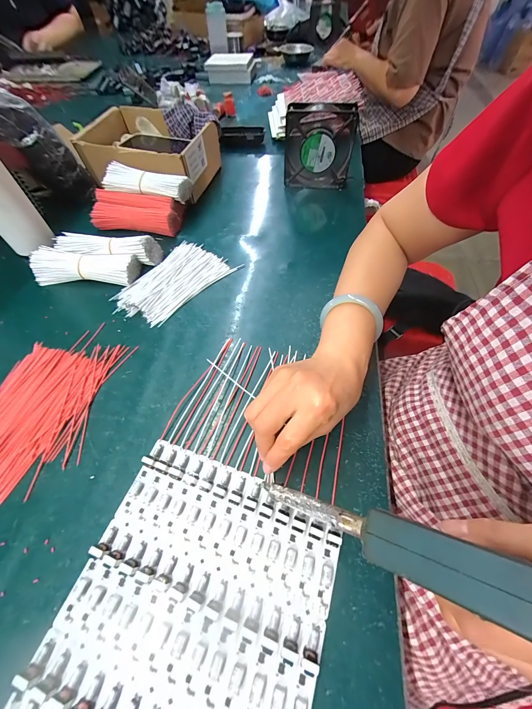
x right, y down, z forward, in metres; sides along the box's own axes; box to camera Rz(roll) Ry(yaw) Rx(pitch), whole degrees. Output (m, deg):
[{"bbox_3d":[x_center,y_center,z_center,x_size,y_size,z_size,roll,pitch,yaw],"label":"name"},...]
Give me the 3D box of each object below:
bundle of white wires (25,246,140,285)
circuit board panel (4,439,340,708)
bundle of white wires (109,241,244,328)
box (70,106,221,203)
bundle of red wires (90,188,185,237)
[{"bbox_3d":[-0.269,-0.132,0.406,0.151,0.029,0.044,2,57,3],"label":"bundle of white wires"},{"bbox_3d":[-0.071,0.227,0.182,0.187,0.011,0.289,17,59,12],"label":"circuit board panel"},{"bbox_3d":[-0.135,-0.109,0.400,0.106,0.014,0.158,32,63,21],"label":"bundle of white wires"},{"bbox_3d":[-0.236,-0.397,0.539,0.265,0.087,0.203,12,58,10],"label":"box"},{"bbox_3d":[-0.226,-0.249,0.473,0.161,0.035,0.070,7,57,6],"label":"bundle of red wires"}]

